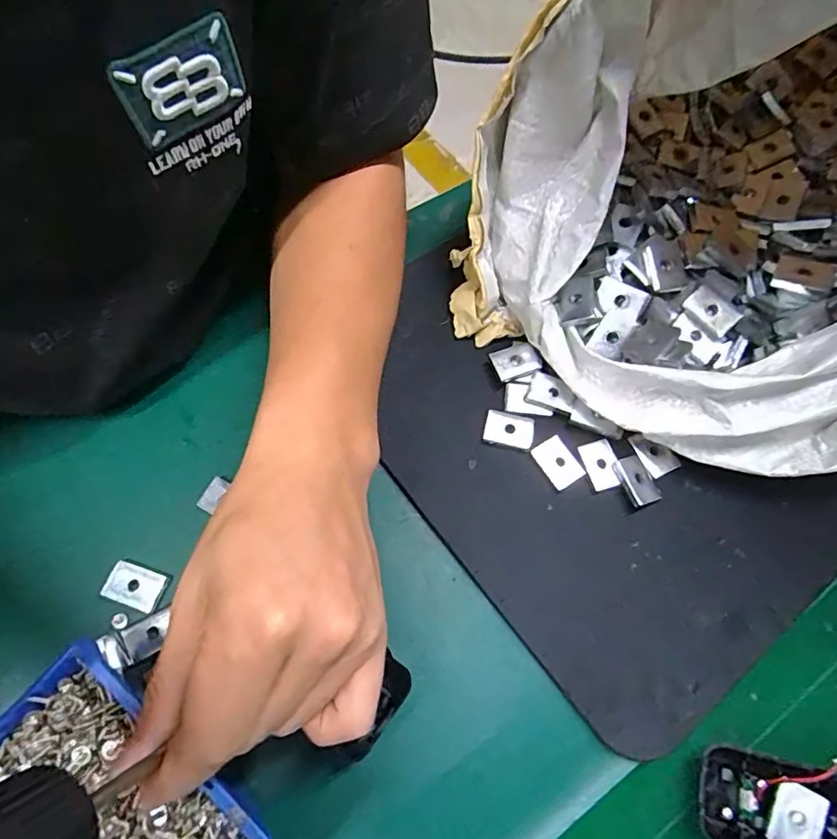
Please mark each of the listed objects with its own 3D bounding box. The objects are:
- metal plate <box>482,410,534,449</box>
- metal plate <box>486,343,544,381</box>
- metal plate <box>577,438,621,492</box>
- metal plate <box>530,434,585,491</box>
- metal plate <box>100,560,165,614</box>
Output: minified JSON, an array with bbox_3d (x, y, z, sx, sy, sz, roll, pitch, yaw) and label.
[{"bbox_3d":[0.053,0.006,0.317,0.028,0.006,0.020,12,68,3],"label":"metal plate"},{"bbox_3d":[0.059,-0.035,0.328,0.027,0.008,0.020,-20,63,-8],"label":"metal plate"},{"bbox_3d":[0.105,0.026,0.309,0.018,0.004,0.027,-21,74,8],"label":"metal plate"},{"bbox_3d":[0.080,0.024,0.310,0.019,0.004,0.028,-29,71,-13],"label":"metal plate"},{"bbox_3d":[-0.149,0.087,0.280,0.028,0.004,0.020,18,68,5],"label":"metal plate"}]

